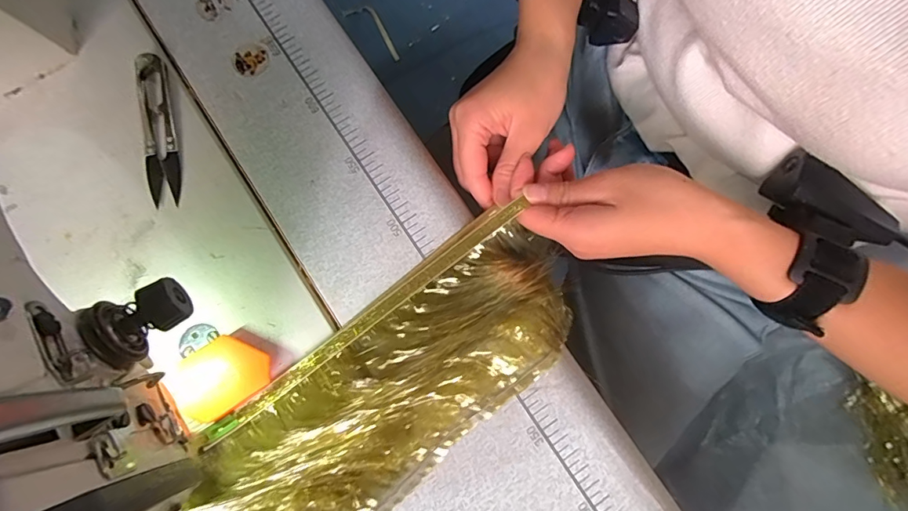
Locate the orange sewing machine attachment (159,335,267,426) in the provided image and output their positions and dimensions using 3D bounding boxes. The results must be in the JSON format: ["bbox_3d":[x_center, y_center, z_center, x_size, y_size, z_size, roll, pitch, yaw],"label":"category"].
[{"bbox_3d":[-0.133,0.069,0.270,0.050,0.011,0.039,-36,82,-7],"label":"orange sewing machine attachment"}]

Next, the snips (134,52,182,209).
[{"bbox_3d":[-0.191,-0.081,0.298,0.021,0.009,0.100,-13,80,-3],"label":"snips"}]

